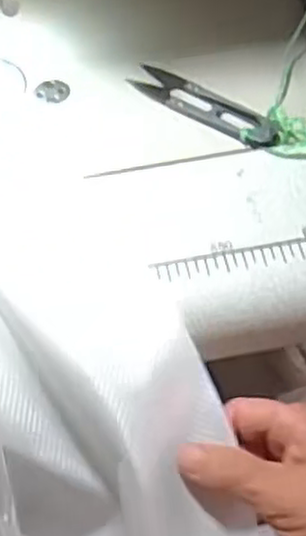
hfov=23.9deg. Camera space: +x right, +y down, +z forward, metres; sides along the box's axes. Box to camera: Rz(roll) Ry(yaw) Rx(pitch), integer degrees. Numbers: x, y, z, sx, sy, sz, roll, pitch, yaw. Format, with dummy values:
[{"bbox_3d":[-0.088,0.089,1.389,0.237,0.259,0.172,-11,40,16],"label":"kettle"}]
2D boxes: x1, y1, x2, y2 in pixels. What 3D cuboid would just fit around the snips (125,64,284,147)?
[{"bbox_3d":[0.029,-0.096,0.424,0.098,0.010,0.023,34,63,22],"label":"snips"}]

